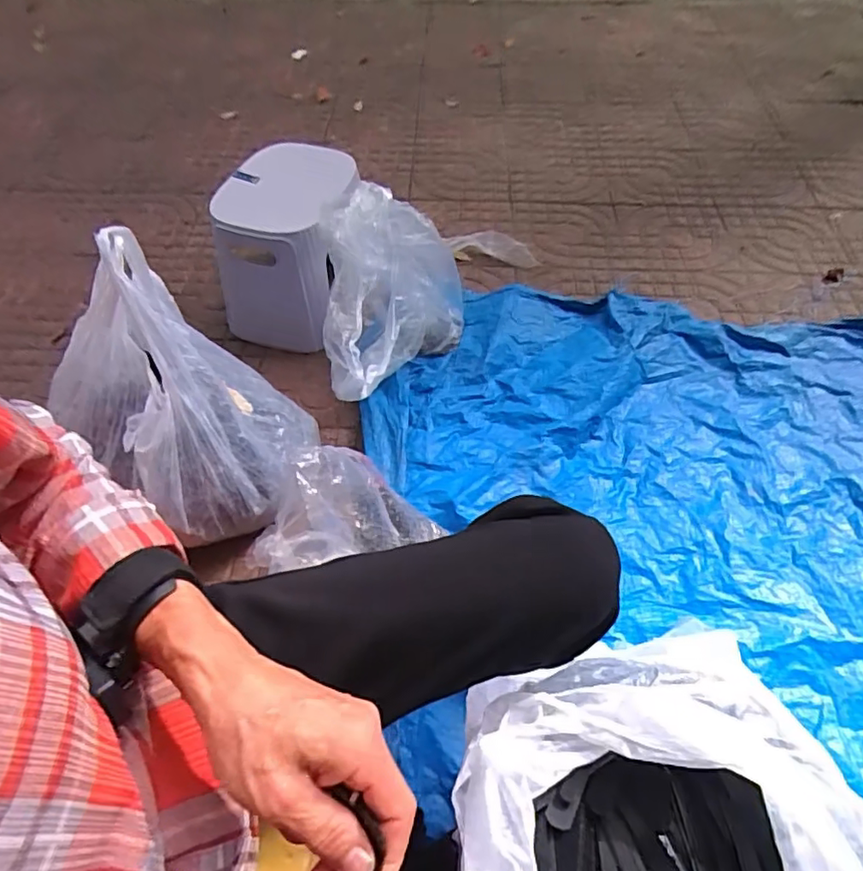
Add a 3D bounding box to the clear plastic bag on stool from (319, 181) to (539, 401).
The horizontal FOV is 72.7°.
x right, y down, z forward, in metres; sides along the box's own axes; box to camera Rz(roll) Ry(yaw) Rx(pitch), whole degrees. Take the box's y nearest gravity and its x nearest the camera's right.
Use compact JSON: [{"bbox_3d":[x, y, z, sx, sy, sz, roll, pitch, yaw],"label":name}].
[{"bbox_3d":[-0.047,-0.233,0.978,0.335,0.304,0.199,-35,63,-23],"label":"clear plastic bag on stool"}]

